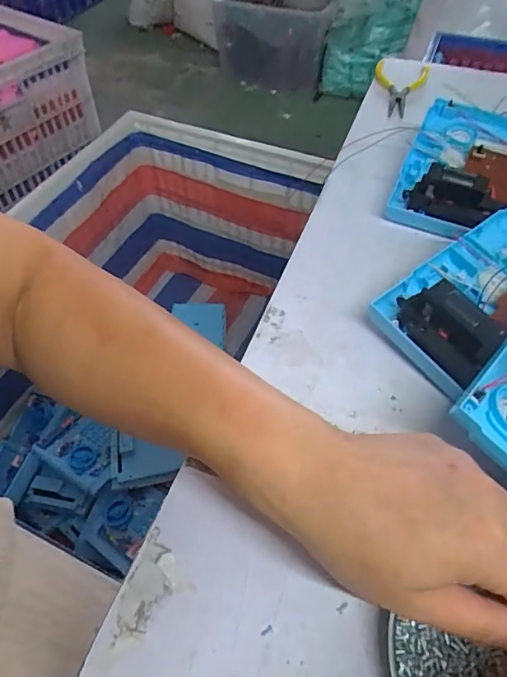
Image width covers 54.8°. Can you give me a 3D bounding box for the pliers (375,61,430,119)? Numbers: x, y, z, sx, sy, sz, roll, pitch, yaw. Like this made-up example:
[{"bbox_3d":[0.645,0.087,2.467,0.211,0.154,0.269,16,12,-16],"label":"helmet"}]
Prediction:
[{"bbox_3d":[0.184,-0.314,0.609,0.065,0.013,0.127,8,53,8],"label":"pliers"}]

